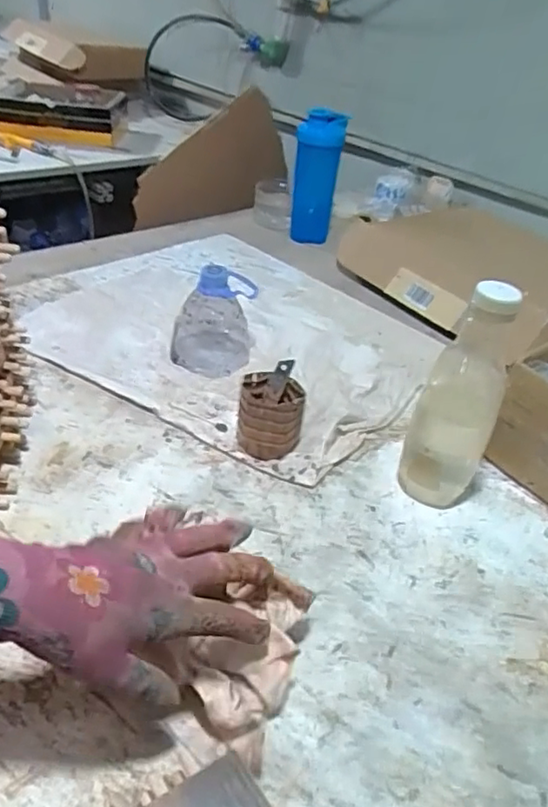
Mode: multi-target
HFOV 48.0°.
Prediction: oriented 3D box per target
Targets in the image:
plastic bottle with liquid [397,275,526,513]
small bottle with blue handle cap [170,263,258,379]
[{"bbox_3d":[0.178,-0.008,0.583,0.071,0.229,0.072,21,38,19],"label":"plastic bottle with liquid"},{"bbox_3d":[-0.076,-0.105,0.766,0.102,0.130,0.079,5,36,-3],"label":"small bottle with blue handle cap"}]

